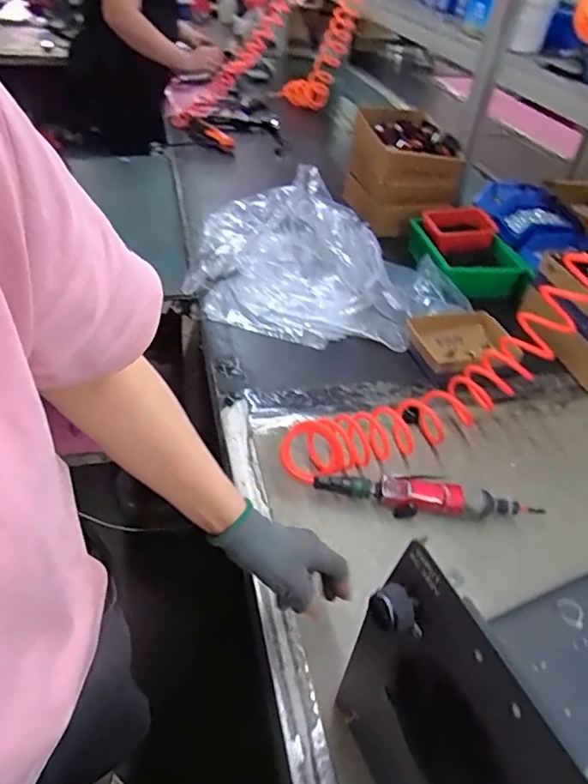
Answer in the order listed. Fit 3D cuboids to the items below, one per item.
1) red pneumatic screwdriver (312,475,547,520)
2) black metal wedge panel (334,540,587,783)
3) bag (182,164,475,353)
[{"bbox_3d":[0.176,0.137,0.715,0.298,0.034,0.048,5,41,-1],"label":"red pneumatic screwdriver"},{"bbox_3d":[0.088,0.261,0.371,0.033,0.291,0.184,-15,45,-23],"label":"black metal wedge panel"},{"bbox_3d":[0.052,-0.254,1.094,0.518,0.107,0.450,34,48,28],"label":"bag"}]

